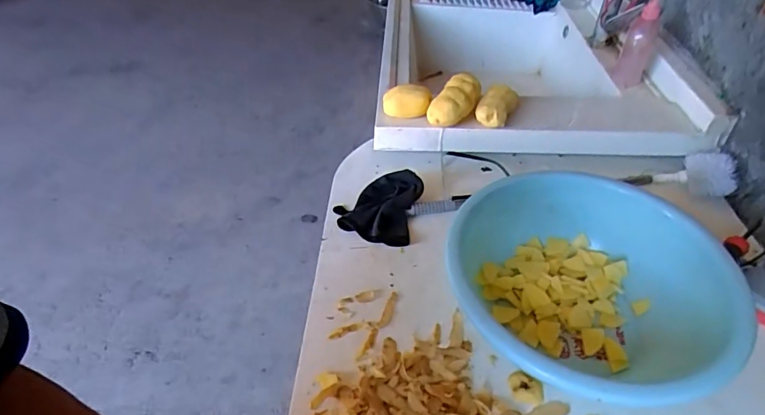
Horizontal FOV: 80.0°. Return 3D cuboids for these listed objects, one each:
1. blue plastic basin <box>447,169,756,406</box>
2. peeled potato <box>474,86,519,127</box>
[{"bbox_3d":[0.229,0.108,0.583,0.269,0.118,0.322,0,43,2],"label":"blue plastic basin"},{"bbox_3d":[0.203,-0.182,0.814,0.064,0.052,0.076,13,45,14],"label":"peeled potato"}]

